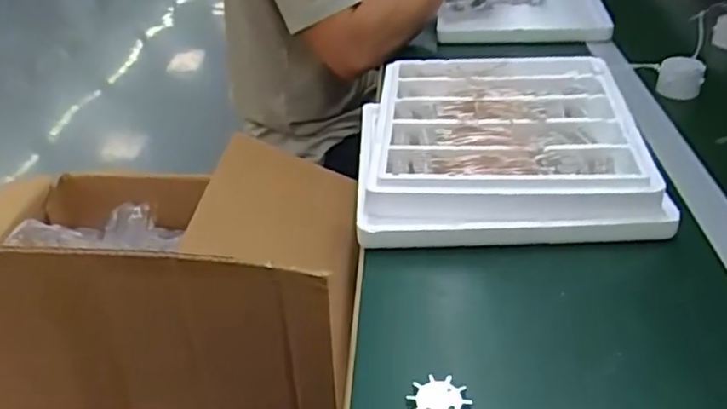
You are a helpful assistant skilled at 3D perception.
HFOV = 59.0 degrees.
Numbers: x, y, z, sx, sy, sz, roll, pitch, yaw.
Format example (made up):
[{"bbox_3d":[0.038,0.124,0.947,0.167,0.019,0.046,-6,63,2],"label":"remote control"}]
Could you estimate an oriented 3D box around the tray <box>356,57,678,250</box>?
[{"bbox_3d":[0.132,-0.073,0.653,0.267,0.048,0.283,0,34,2],"label":"tray"}]

